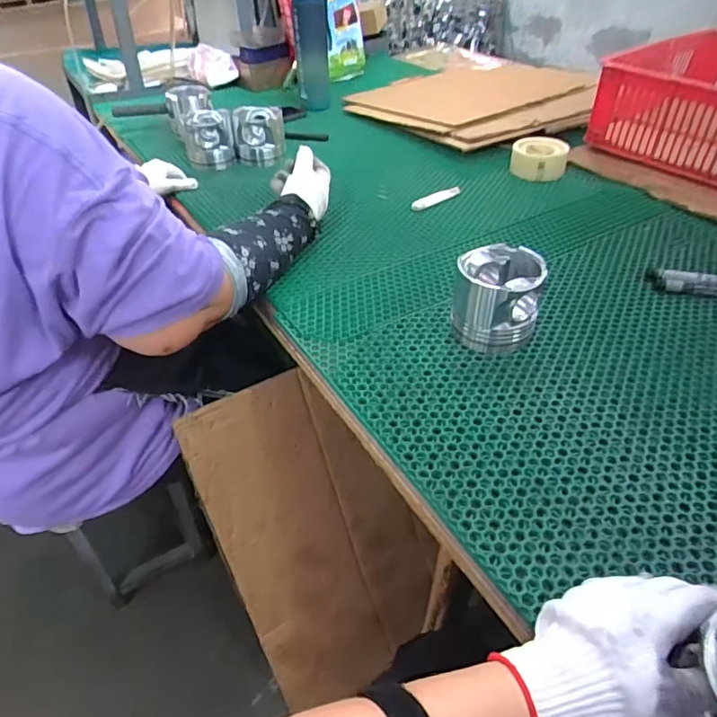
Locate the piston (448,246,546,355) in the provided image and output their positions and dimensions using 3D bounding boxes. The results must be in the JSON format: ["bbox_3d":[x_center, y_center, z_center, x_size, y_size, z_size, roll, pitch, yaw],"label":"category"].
[{"bbox_3d":[0.158,-0.069,0.603,0.093,0.092,0.093,13,45,15],"label":"piston"}]

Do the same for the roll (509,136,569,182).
[{"bbox_3d":[0.317,-0.350,0.932,0.095,0.049,0.093,-1,43,1],"label":"roll"}]

